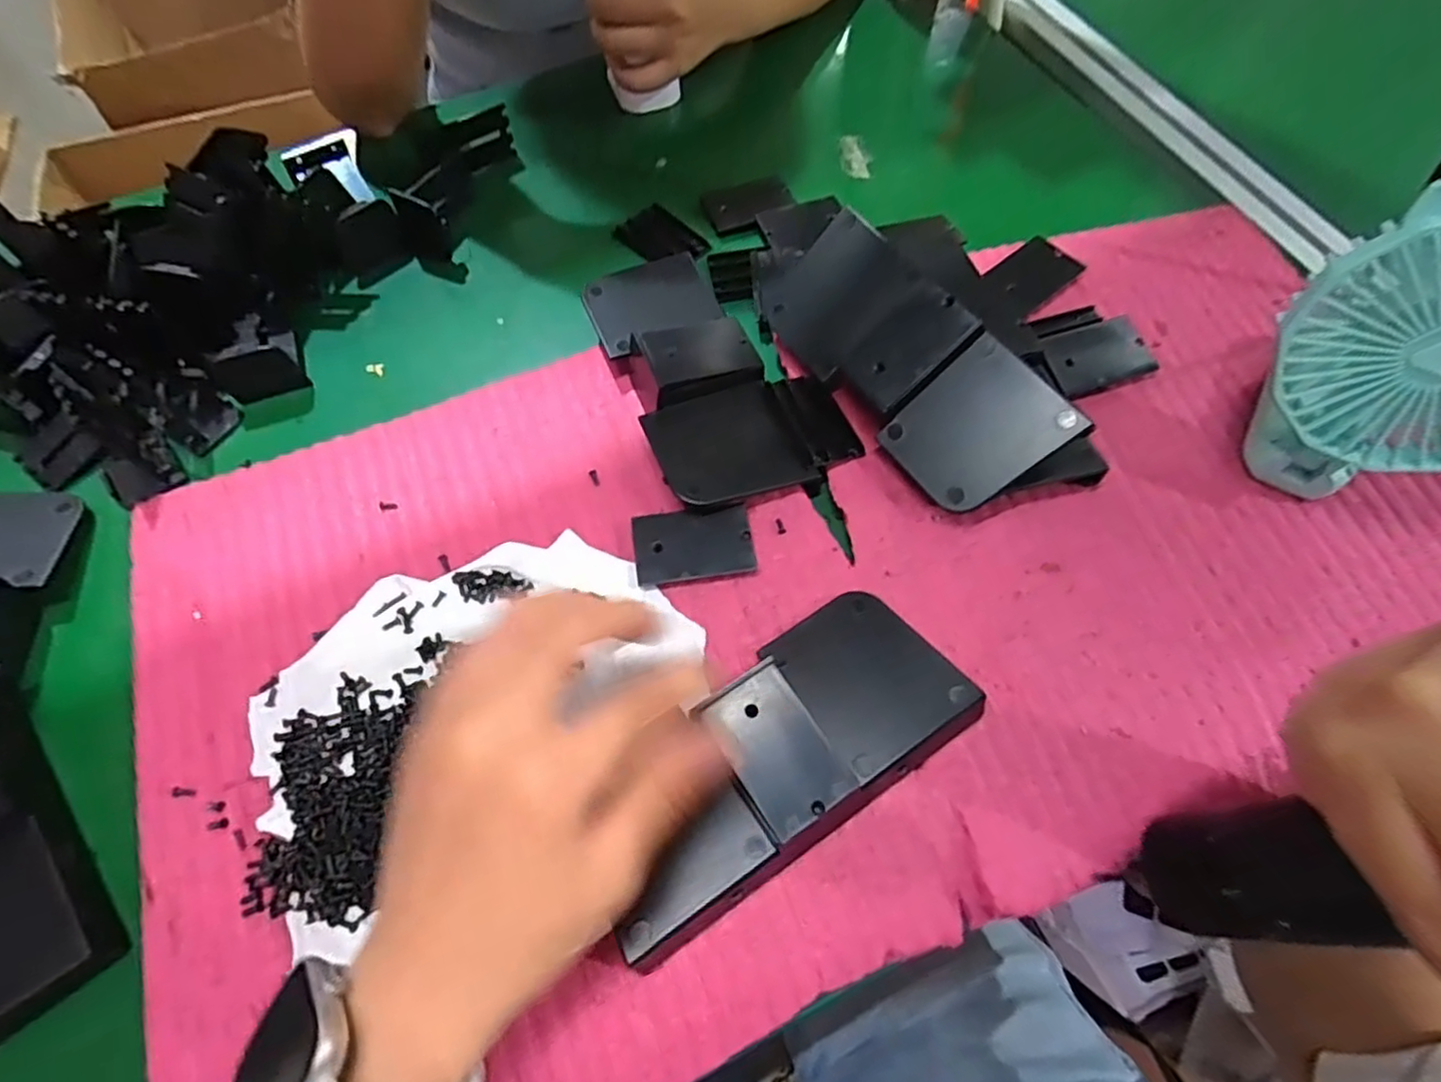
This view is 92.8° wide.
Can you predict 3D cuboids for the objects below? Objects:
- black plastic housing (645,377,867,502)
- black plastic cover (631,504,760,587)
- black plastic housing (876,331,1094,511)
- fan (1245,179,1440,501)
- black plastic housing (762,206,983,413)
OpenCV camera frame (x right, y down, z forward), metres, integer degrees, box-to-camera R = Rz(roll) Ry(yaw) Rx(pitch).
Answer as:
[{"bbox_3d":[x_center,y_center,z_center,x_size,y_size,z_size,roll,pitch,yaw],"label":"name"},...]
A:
[{"bbox_3d":[0.017,-0.052,0.342,0.097,0.017,0.056,-22,64,-8],"label":"black plastic housing"},{"bbox_3d":[-0.013,0.002,0.325,0.055,0.006,0.035,-7,63,0],"label":"black plastic cover"},{"bbox_3d":[0.119,-0.052,0.318,0.069,0.007,0.061,-44,76,17],"label":"black plastic housing"},{"bbox_3d":[0.282,-0.073,0.288,0.097,0.127,0.067,19,66,12],"label":"fan"},{"bbox_3d":[0.068,-0.116,0.347,0.069,0.008,0.106,-45,60,20],"label":"black plastic housing"}]

